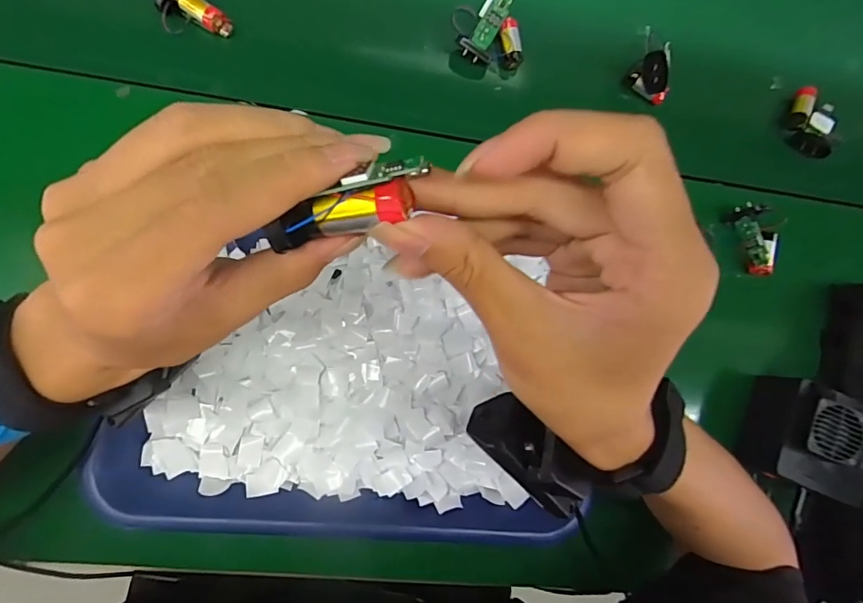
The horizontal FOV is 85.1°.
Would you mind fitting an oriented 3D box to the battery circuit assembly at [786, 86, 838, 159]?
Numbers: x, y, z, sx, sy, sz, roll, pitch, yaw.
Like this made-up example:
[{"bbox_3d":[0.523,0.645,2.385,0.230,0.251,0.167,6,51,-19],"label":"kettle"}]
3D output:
[{"bbox_3d":[0.342,-0.159,0.421,0.041,0.018,0.055,18,84,-7],"label":"battery circuit assembly"}]

